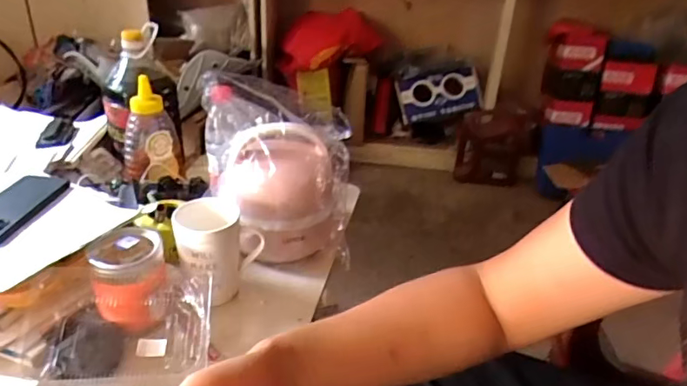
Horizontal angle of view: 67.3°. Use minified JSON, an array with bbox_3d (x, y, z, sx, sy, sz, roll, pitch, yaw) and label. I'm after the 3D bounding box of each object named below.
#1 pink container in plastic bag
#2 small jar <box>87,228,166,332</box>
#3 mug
[{"bbox_3d":[-0.094,-0.040,0.781,0.216,0.247,0.192,-3,29,-13],"label":"pink container in plastic bag"},{"bbox_3d":[-0.258,0.102,0.628,0.080,0.087,0.091,-6,30,-18],"label":"small jar"},{"bbox_3d":[-0.166,0.077,0.686,0.106,0.127,0.085,-6,30,-18],"label":"mug"}]

